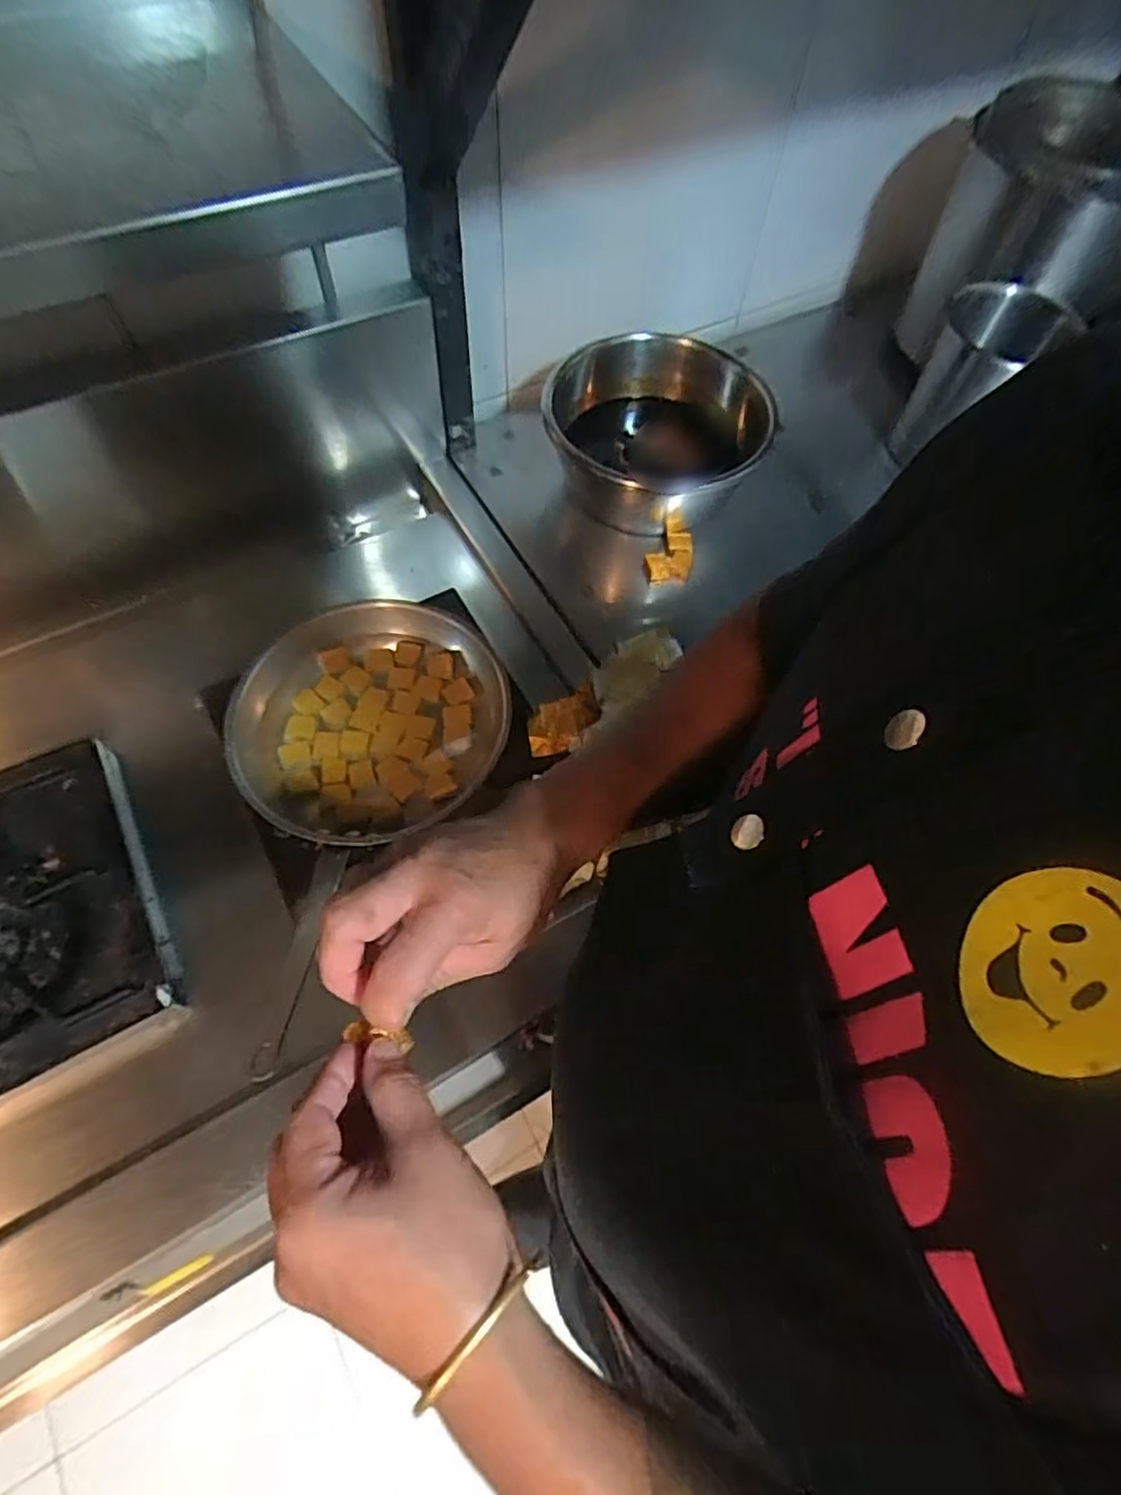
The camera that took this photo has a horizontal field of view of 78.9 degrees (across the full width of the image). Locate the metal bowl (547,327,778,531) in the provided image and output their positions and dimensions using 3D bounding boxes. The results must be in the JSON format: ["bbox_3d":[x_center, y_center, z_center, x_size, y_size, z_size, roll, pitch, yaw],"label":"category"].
[{"bbox_3d":[0.124,-0.389,0.842,0.271,0.130,0.271,1,62,-2],"label":"metal bowl"}]

